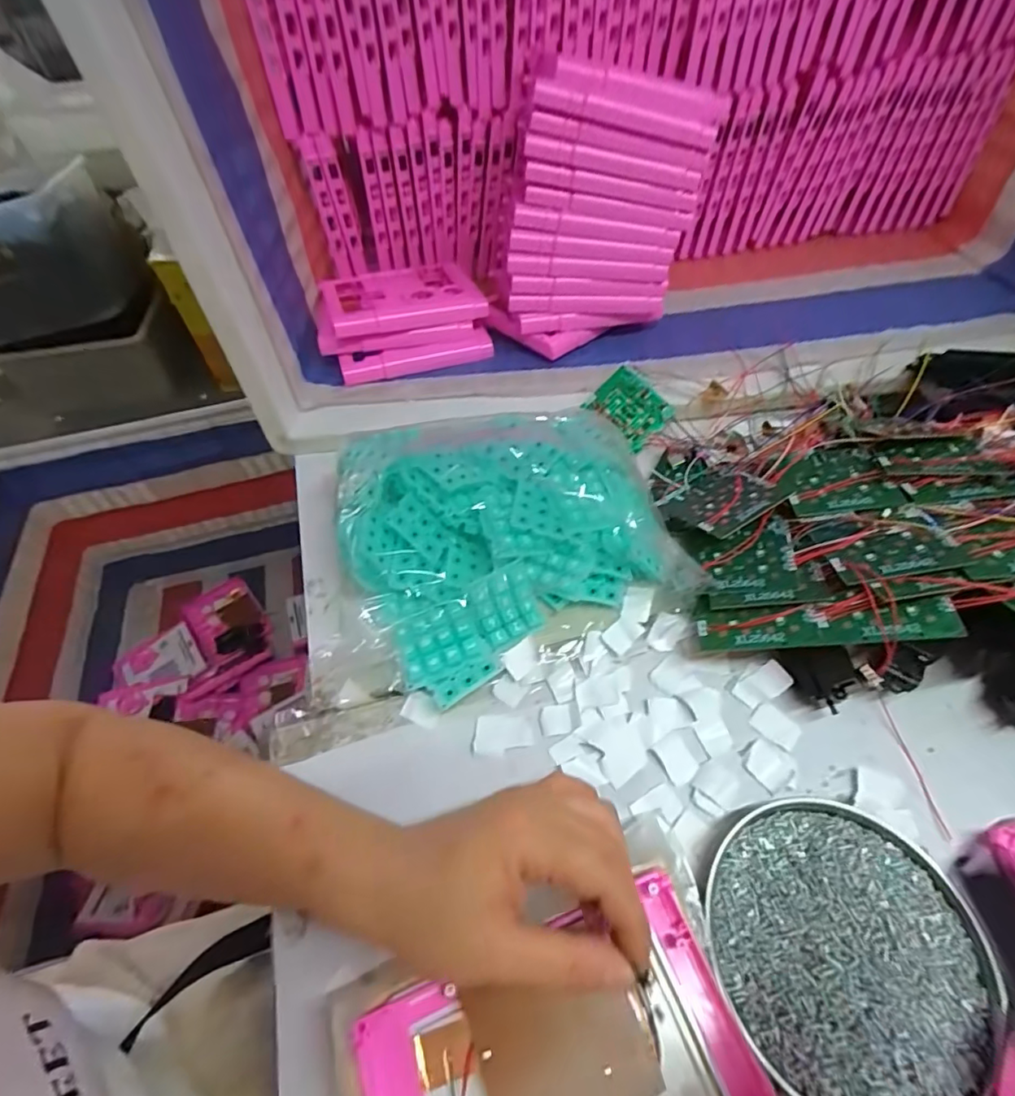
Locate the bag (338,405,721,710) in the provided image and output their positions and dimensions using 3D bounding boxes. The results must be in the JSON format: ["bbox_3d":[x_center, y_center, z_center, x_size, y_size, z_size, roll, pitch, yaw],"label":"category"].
[{"bbox_3d":[0.001,-0.020,0.405,0.233,0.081,0.194,-21,55,-11],"label":"bag"}]

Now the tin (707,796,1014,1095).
[{"bbox_3d":[0.174,0.207,0.277,0.135,0.024,0.129,-31,57,-18],"label":"tin"}]

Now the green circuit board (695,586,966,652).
[{"bbox_3d":[0.199,0.047,0.343,0.144,0.006,0.033,-9,53,23],"label":"green circuit board"}]

